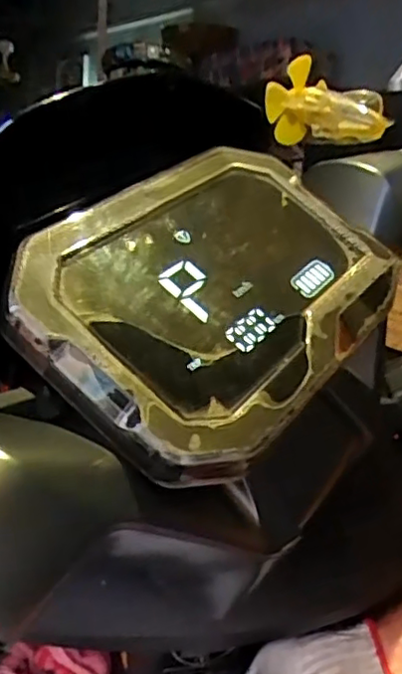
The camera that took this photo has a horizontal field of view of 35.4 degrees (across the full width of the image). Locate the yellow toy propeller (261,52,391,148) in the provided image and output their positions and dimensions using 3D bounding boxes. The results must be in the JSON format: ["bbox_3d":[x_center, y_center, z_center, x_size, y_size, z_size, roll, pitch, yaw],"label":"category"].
[{"bbox_3d":[0.078,-0.140,0.384,0.076,0.052,0.053,30,24,35],"label":"yellow toy propeller"}]

